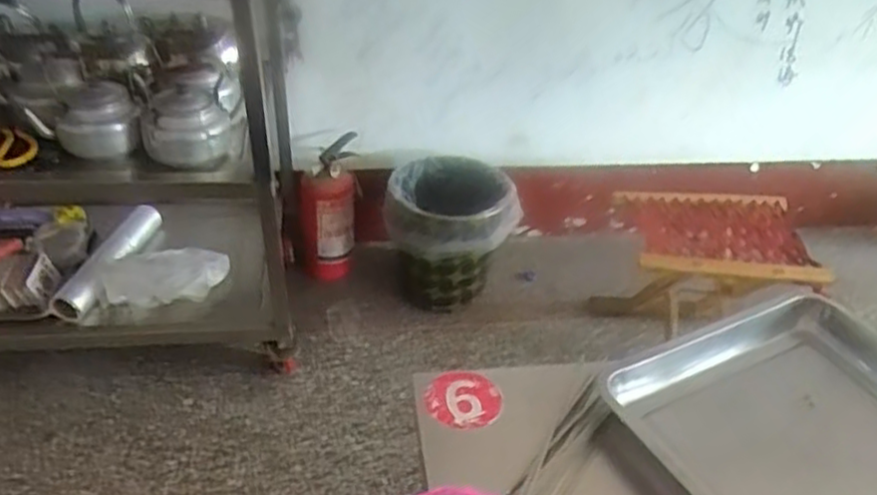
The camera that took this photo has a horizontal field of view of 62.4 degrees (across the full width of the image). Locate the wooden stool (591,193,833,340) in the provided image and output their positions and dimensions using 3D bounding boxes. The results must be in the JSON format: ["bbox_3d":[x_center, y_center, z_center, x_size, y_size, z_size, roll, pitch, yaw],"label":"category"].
[{"bbox_3d":[0.492,0.083,1.385,0.317,0.294,0.254,3,36,-2],"label":"wooden stool"}]

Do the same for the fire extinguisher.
[{"bbox_3d":[-0.238,-0.075,1.541,0.120,0.271,0.136,0,36,-5],"label":"fire extinguisher"}]

